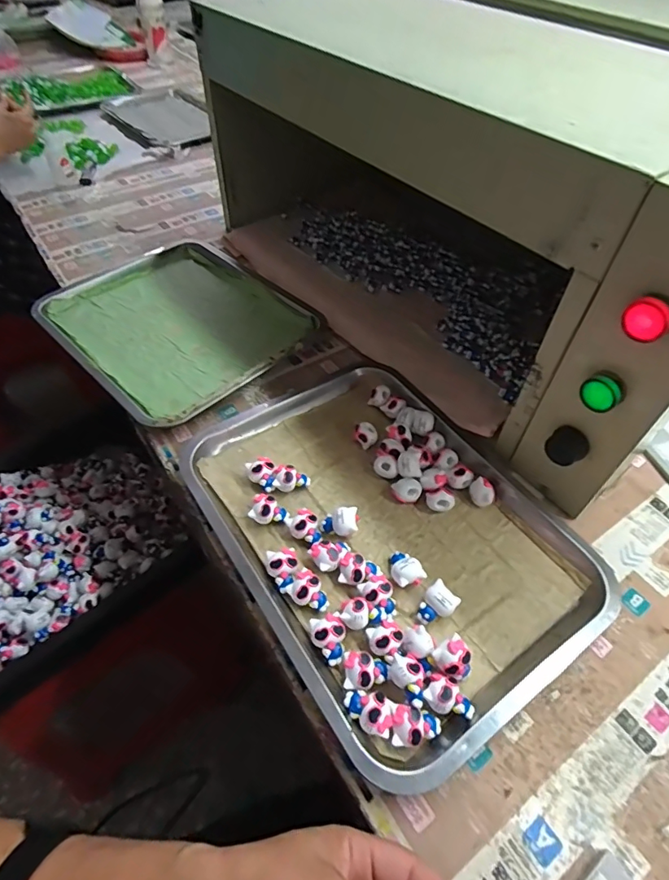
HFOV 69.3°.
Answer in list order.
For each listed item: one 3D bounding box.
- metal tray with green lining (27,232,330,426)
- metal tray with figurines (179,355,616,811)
[{"bbox_3d":[-0.207,-0.167,0.617,0.263,0.035,0.340,-36,60,-26],"label":"metal tray with green lining"},{"bbox_3d":[0.044,0.072,0.442,0.273,0.037,0.352,-29,57,-22],"label":"metal tray with figurines"}]

